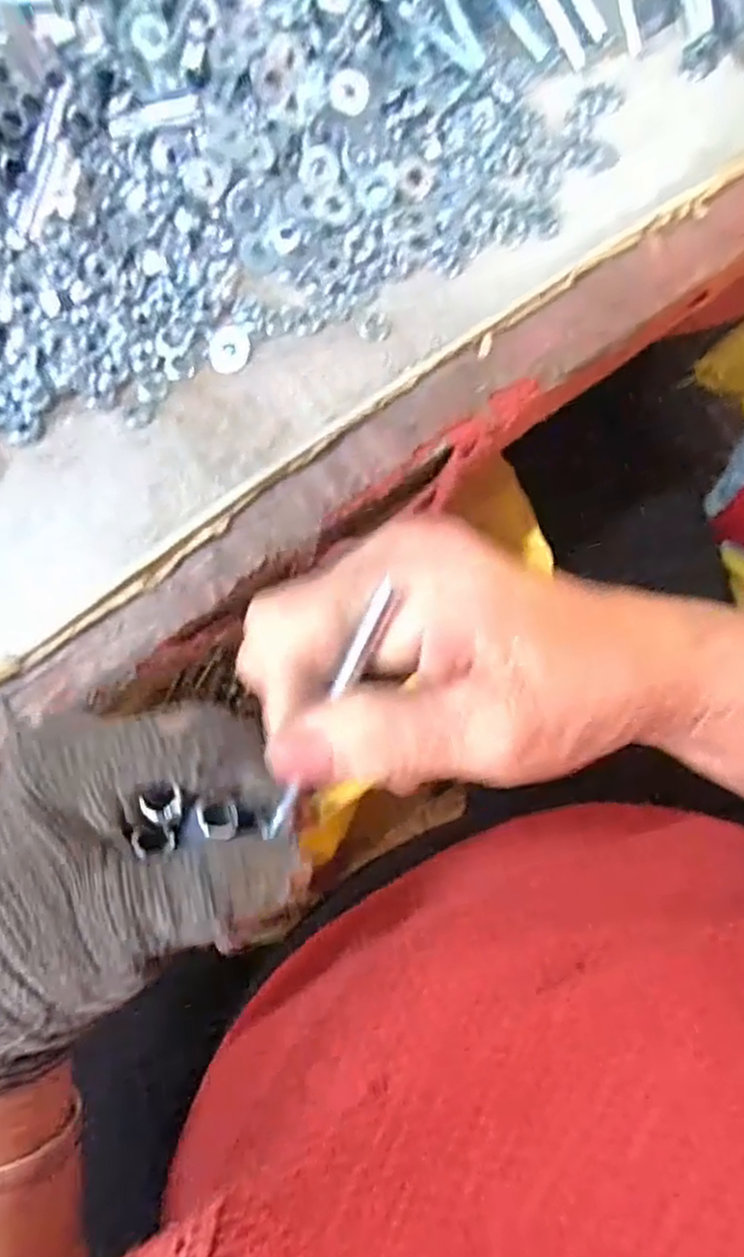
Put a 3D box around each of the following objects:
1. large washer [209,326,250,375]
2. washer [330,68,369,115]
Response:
[{"bbox_3d":[-0.065,-0.129,0.346,0.019,0.004,0.023,-15,80,-2],"label":"large washer"},{"bbox_3d":[-0.010,-0.246,0.346,0.019,0.004,0.019,-1,96,-8],"label":"washer"}]

